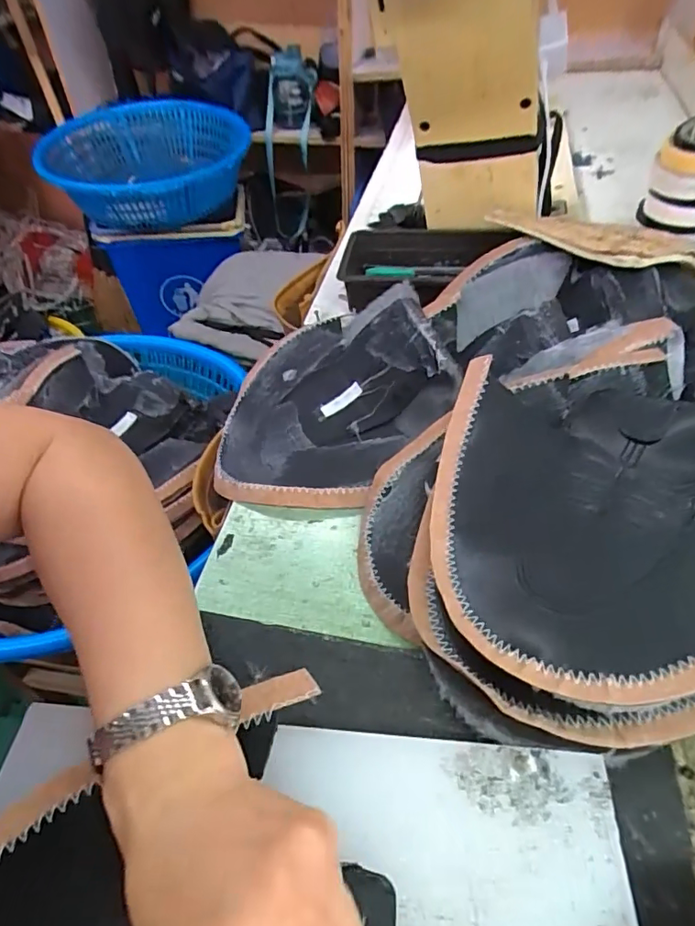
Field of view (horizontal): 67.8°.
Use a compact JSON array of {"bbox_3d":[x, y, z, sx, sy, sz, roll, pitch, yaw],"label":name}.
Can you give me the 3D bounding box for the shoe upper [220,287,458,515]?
[{"bbox_3d":[-0.008,-0.073,0.464,0.235,0.075,0.216,-1,50,1],"label":"shoe upper"}]

